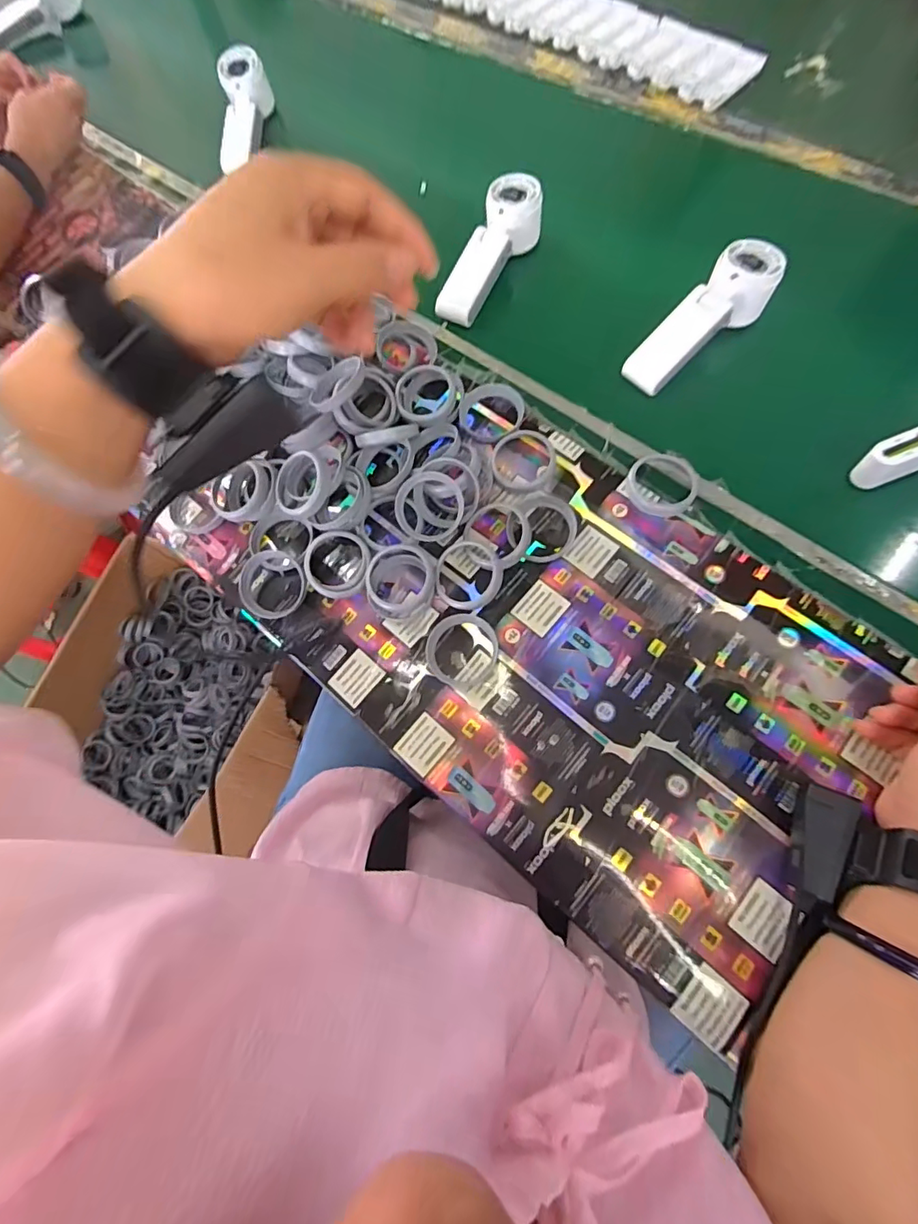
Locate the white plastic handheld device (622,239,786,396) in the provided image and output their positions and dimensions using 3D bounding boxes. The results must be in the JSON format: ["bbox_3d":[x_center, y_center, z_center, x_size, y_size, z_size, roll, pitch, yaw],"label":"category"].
[{"bbox_3d":[0.232,-0.281,0.493,0.161,0.062,0.057,-36,72,-12],"label":"white plastic handheld device"}]

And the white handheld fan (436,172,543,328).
[{"bbox_3d":[0.033,-0.382,0.559,0.054,0.042,0.171,29,86,12],"label":"white handheld fan"}]

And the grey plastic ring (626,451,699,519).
[{"bbox_3d":[0.177,-0.112,0.451,0.059,0.012,0.062,-2,72,6],"label":"grey plastic ring"}]

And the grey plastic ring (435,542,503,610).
[{"bbox_3d":[0.009,-0.030,0.434,0.057,0.018,0.056,9,101,21],"label":"grey plastic ring"}]

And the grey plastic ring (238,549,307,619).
[{"bbox_3d":[-0.167,-0.025,0.465,0.059,0.026,0.056,-2,72,6],"label":"grey plastic ring"}]

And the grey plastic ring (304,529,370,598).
[{"bbox_3d":[-0.106,-0.042,0.448,0.055,0.011,0.058,0,89,-1],"label":"grey plastic ring"}]

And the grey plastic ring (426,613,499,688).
[{"bbox_3d":[0.003,0.031,0.425,0.059,0.005,0.061,-2,72,6],"label":"grey plastic ring"}]

